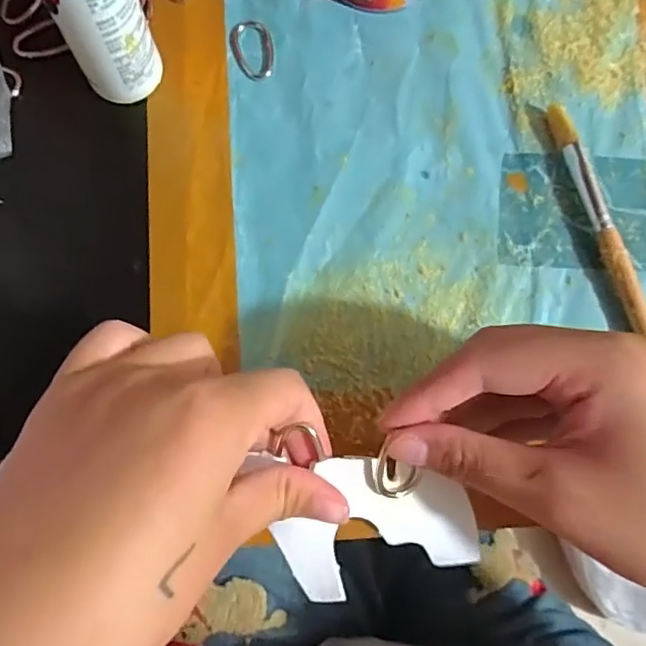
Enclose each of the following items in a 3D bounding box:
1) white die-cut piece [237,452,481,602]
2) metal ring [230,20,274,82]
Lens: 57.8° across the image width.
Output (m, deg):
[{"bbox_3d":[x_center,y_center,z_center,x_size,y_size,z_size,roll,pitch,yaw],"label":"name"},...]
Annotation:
[{"bbox_3d":[0.021,0.080,0.230,0.094,0.019,0.050,8,77,-25],"label":"white die-cut piece"},{"bbox_3d":[-0.037,-0.145,0.308,0.022,0.004,0.035,-8,79,-2],"label":"metal ring"}]

